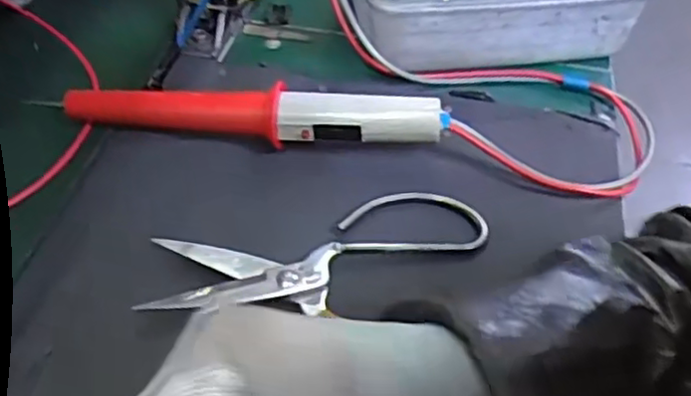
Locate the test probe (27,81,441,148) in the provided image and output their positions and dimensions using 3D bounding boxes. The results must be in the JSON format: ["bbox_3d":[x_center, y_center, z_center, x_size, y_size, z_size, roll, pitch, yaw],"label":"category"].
[{"bbox_3d":[-0.064,-0.059,0.463,0.253,0.037,0.026,6,46,5],"label":"test probe"}]

